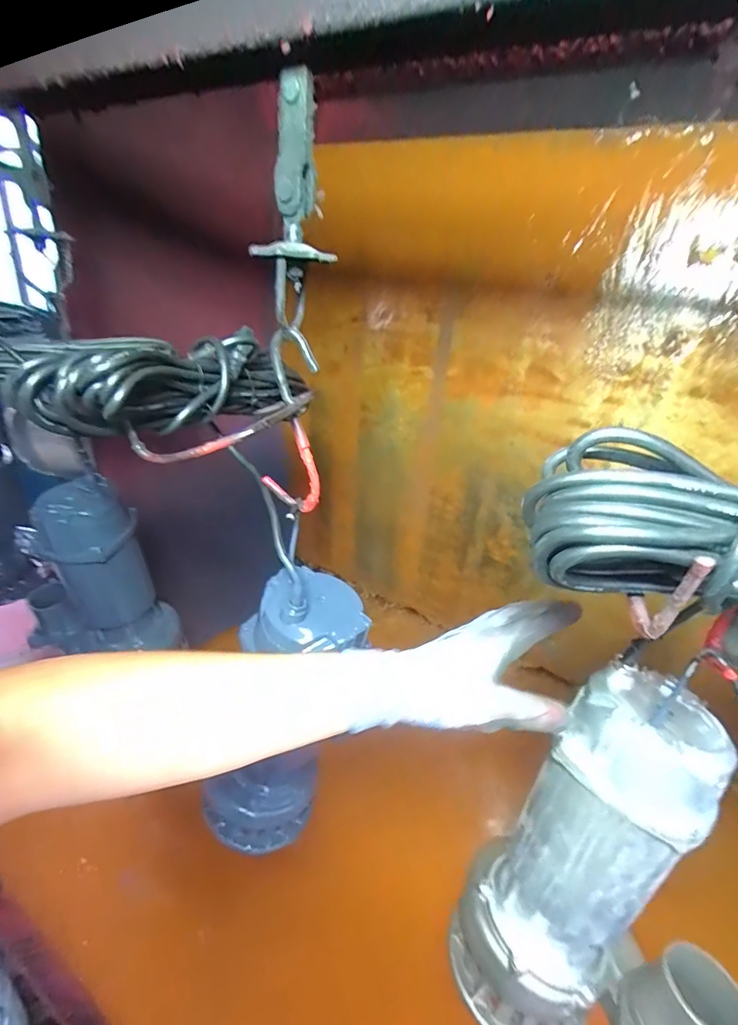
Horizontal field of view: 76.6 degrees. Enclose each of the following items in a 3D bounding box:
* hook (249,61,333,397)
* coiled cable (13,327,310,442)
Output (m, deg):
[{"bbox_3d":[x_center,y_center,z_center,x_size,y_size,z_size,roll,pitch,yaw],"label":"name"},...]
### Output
[{"bbox_3d":[-0.061,-0.221,0.408,0.059,0.230,0.064,14,27,16],"label":"hook"},{"bbox_3d":[-0.171,-0.123,0.452,0.079,0.078,0.270,19,29,24],"label":"coiled cable"}]

